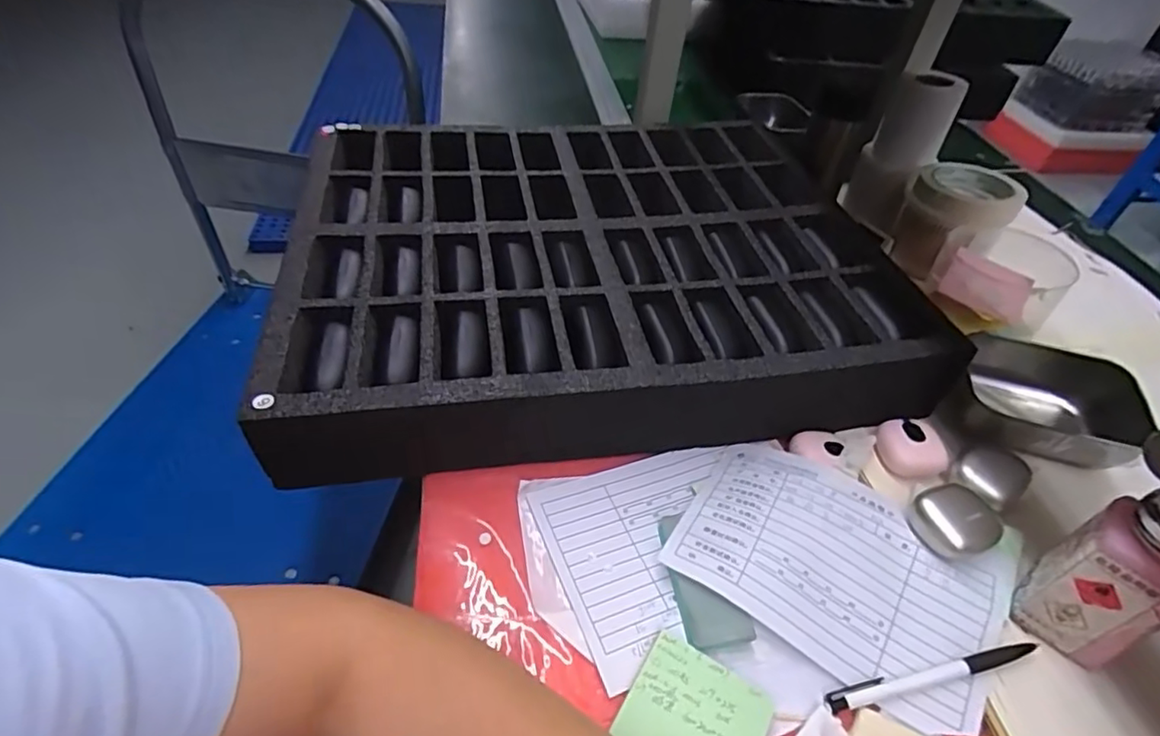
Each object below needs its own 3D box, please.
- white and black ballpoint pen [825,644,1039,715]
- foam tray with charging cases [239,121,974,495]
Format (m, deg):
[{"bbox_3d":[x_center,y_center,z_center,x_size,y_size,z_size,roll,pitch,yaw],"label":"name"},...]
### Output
[{"bbox_3d":[0.217,0.189,0.367,0.139,0.012,0.012,-6,46,-12],"label":"white and black ballpoint pen"},{"bbox_3d":[-0.001,-0.115,0.588,0.514,0.072,0.433,-7,45,-12],"label":"foam tray with charging cases"}]

